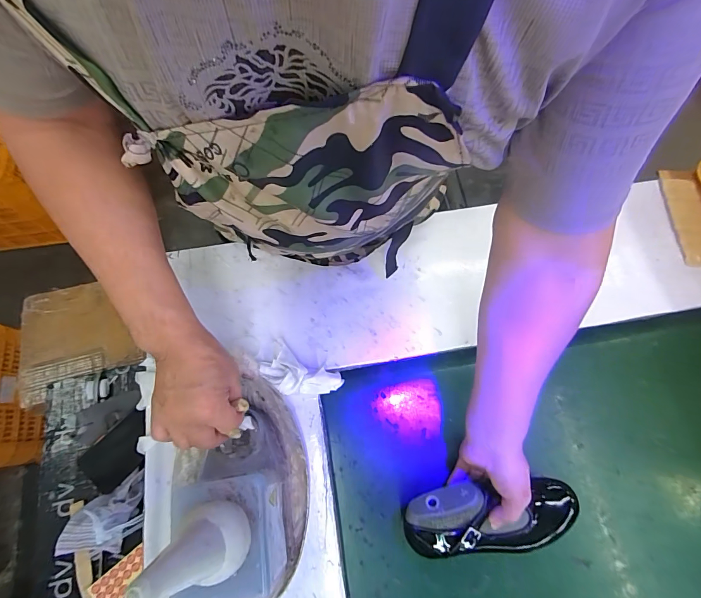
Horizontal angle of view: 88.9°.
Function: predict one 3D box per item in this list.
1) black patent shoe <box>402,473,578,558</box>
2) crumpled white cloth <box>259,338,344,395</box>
[{"bbox_3d":[0.189,0.289,0.475,0.232,0.075,0.087,-1,70,-5],"label":"black patent shoe"},{"bbox_3d":[-0.077,0.111,0.524,0.118,0.030,0.062,28,73,9],"label":"crumpled white cloth"}]

